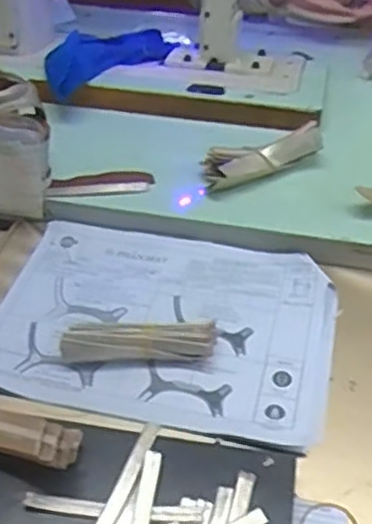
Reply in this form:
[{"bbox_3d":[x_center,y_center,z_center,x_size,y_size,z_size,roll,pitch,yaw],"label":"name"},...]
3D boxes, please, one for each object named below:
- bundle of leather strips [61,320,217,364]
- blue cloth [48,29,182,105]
[{"bbox_3d":[-0.040,0.066,0.580,0.131,0.036,0.032,-3,43,-2],"label":"bundle of leather strips"},{"bbox_3d":[-0.104,-0.282,0.901,0.070,0.051,0.238,31,52,30],"label":"blue cloth"}]

